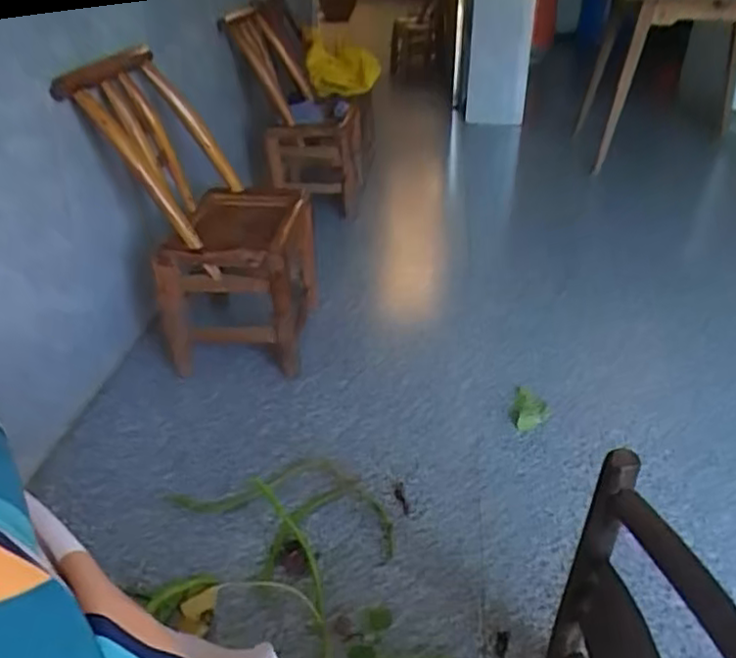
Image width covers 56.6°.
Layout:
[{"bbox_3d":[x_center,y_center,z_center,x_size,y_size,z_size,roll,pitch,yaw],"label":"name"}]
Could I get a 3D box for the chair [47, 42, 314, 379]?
[{"bbox_3d":[-0.315,-0.210,1.388,0.353,0.591,0.316,5,31,6],"label":"chair"}]

